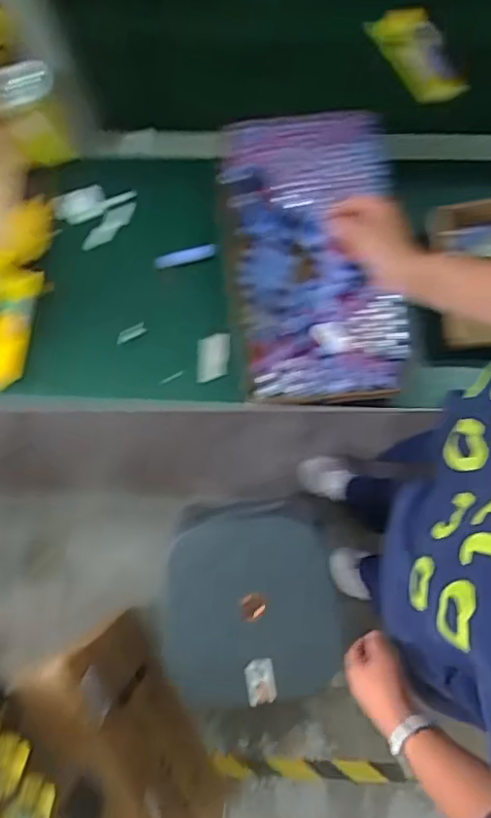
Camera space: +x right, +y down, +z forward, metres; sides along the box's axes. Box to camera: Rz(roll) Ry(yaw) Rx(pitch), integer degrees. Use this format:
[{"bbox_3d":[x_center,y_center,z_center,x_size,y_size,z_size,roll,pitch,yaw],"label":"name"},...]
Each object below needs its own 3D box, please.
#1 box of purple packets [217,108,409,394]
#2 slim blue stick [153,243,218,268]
[{"bbox_3d":[0.097,-0.220,0.816,0.229,0.075,0.418,-7,78,-1],"label":"box of purple packets"},{"bbox_3d":[-0.092,-0.233,0.847,0.102,0.014,0.017,-10,80,14],"label":"slim blue stick"}]

